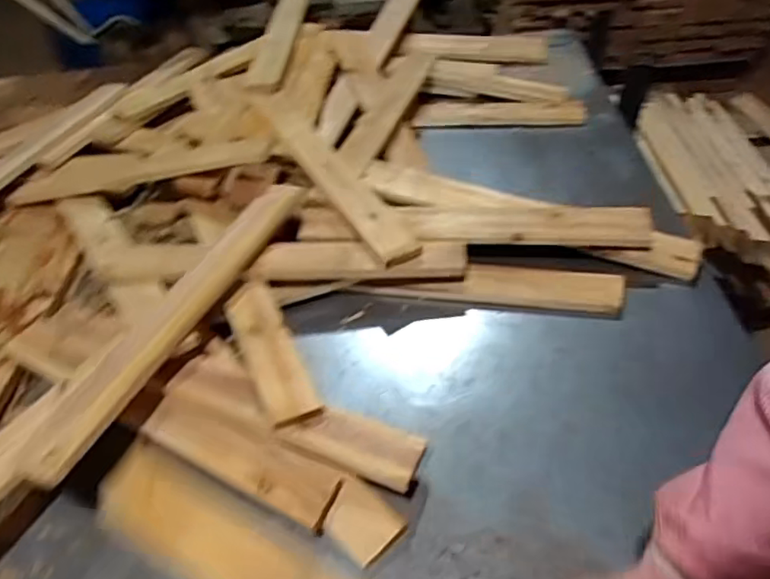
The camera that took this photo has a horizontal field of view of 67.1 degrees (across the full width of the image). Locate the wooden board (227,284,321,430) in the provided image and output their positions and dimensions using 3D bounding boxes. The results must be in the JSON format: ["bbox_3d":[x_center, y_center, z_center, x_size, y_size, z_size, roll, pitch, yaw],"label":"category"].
[{"bbox_3d":[-0.143,0.067,0.708,0.061,0.016,0.221,-21,48,-14],"label":"wooden board"}]

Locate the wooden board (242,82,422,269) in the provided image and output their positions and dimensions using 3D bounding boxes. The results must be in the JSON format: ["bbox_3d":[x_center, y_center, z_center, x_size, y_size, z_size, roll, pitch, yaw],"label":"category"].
[{"bbox_3d":[-0.095,-0.203,0.909,0.070,0.023,0.464,-26,49,-19],"label":"wooden board"}]

